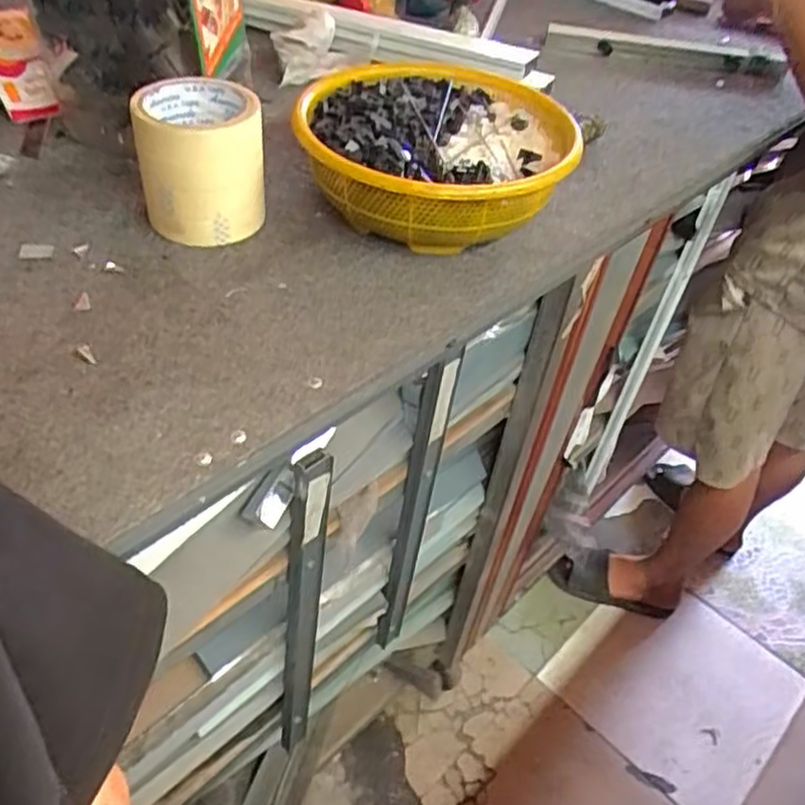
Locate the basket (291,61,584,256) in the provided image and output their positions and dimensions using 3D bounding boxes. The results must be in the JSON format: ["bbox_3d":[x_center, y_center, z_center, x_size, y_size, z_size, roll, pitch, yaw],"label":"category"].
[{"bbox_3d":[0.027,-0.209,0.612,0.221,0.071,0.238,7,44,0],"label":"basket"}]

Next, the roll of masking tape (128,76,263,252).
[{"bbox_3d":[-0.156,-0.186,0.565,0.090,0.093,0.099,-7,46,-14],"label":"roll of masking tape"}]

